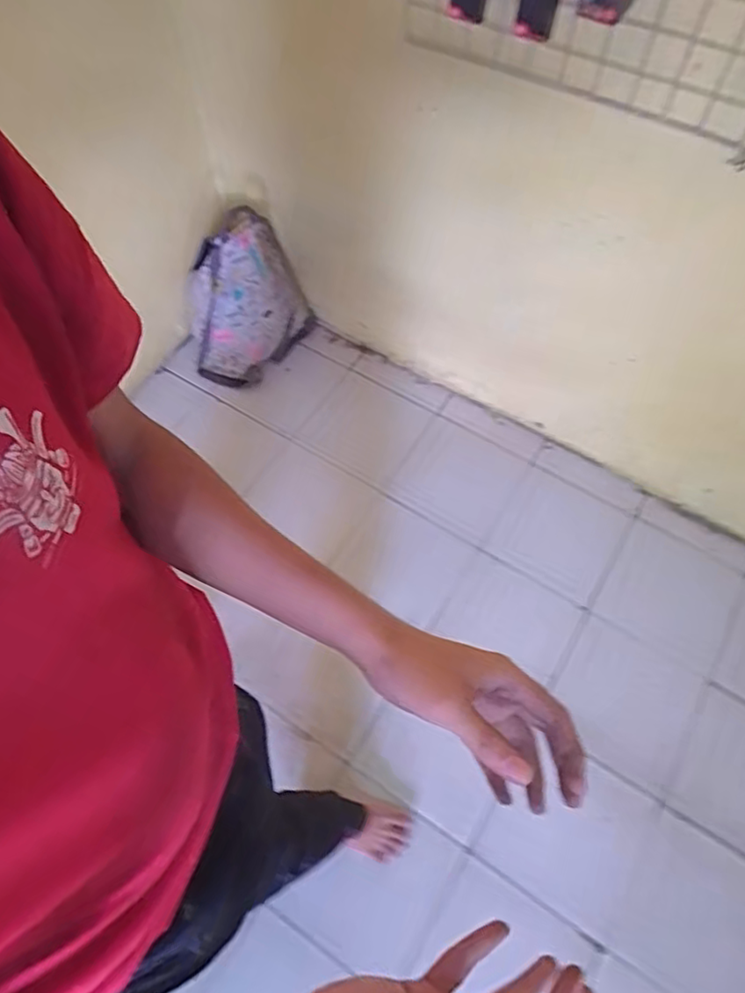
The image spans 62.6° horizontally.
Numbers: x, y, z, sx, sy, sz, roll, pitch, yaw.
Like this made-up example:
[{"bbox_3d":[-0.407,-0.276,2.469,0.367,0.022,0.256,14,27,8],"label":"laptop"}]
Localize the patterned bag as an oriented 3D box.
[{"bbox_3d":[-0.333,-0.527,1.645,0.347,0.409,0.234,-14,64,-7],"label":"patterned bag"}]

